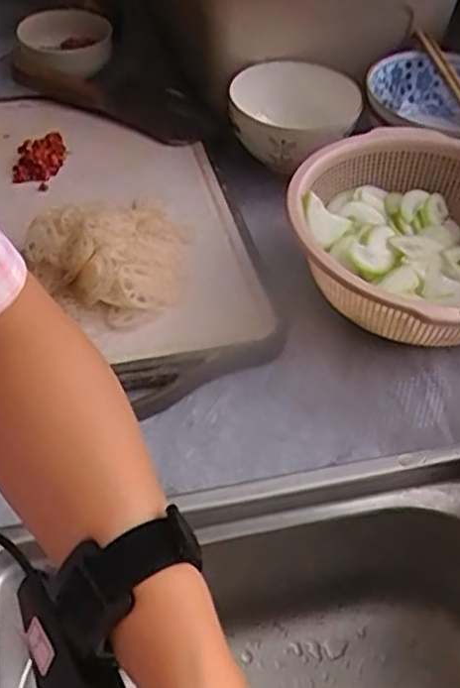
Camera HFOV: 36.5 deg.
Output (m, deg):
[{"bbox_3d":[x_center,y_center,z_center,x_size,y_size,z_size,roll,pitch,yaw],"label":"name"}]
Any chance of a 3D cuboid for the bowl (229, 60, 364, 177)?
[{"bbox_3d":[0.062,-0.223,0.690,0.125,0.059,0.117,2,49,-2],"label":"bowl"}]

